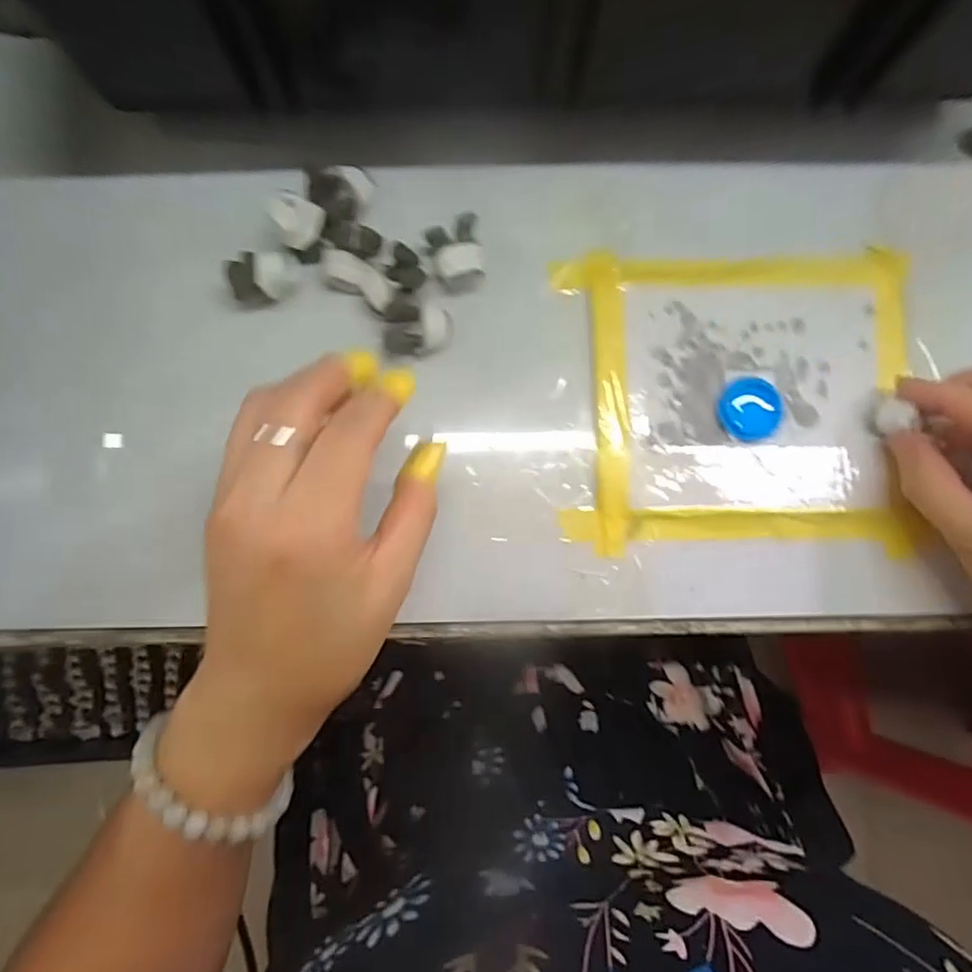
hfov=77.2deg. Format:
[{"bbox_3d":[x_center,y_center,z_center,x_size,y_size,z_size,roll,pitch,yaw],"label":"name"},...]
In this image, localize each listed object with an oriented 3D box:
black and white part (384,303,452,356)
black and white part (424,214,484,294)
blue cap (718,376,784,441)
[{"bbox_3d":[-0.031,-0.072,0.281,0.030,0.017,0.020,-2,85,0],"label":"black and white part"},{"bbox_3d":[-0.014,-0.107,0.285,0.024,0.019,0.030,-15,85,-1],"label":"black and white part"},{"bbox_3d":[0.124,-0.037,0.284,0.029,0.005,0.029,0,85,0],"label":"blue cap"}]

